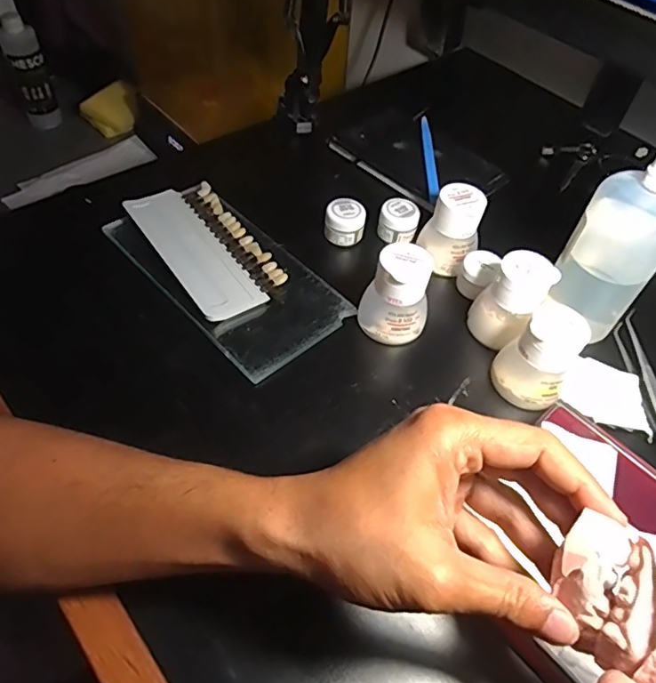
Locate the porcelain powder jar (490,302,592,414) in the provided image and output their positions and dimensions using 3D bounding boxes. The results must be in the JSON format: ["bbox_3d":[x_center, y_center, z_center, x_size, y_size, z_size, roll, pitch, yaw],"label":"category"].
[{"bbox_3d":[0.141,0.009,0.366,0.047,0.063,0.045,3,52,-3],"label":"porcelain powder jar"}]

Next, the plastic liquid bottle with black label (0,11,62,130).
[{"bbox_3d":[-0.455,-0.406,0.838,0.053,0.163,0.061,-20,57,-19],"label":"plastic liquid bottle with black label"}]

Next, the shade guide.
[{"bbox_3d":[-0.099,-0.078,0.444,0.071,0.012,0.151,-27,59,-23],"label":"shade guide"}]

